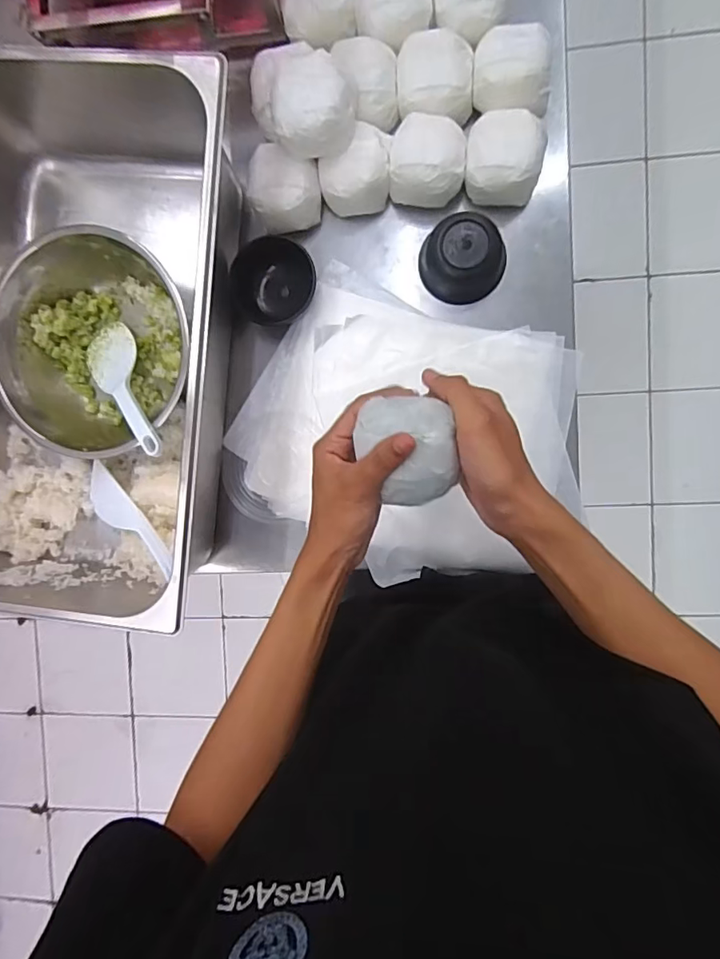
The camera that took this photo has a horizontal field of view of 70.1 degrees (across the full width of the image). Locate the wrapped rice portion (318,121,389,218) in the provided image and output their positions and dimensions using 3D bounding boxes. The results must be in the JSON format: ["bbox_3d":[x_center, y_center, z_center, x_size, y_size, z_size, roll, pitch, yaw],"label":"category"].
[{"bbox_3d":[-0.006,-0.329,0.551,0.073,0.053,0.063,-4,92,6],"label":"wrapped rice portion"}]

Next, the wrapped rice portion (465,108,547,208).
[{"bbox_3d":[0.150,-0.333,0.533,0.076,0.052,0.067,9,93,6],"label":"wrapped rice portion"}]

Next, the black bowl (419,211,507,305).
[{"bbox_3d":[0.110,-0.236,0.546,0.088,0.045,0.082,0,92,6],"label":"black bowl"}]

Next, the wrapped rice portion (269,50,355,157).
[{"bbox_3d":[-0.045,-0.369,0.511,0.074,0.056,0.076,0,92,6],"label":"wrapped rice portion"}]

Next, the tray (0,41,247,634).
[{"bbox_3d":[-0.291,-0.142,0.545,0.321,0.154,0.525,5,93,6],"label":"tray"}]

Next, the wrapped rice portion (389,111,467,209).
[{"bbox_3d":[0.071,-0.337,0.543,0.077,0.046,0.076,5,93,6],"label":"wrapped rice portion"}]

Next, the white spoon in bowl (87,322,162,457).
[{"bbox_3d":[-0.259,-0.102,0.558,0.067,0.024,0.199,-36,60,5],"label":"white spoon in bowl"}]

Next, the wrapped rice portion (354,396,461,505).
[{"bbox_3d":[0.033,-0.019,0.358,0.065,0.035,0.073,-11,89,6],"label":"wrapped rice portion"}]

